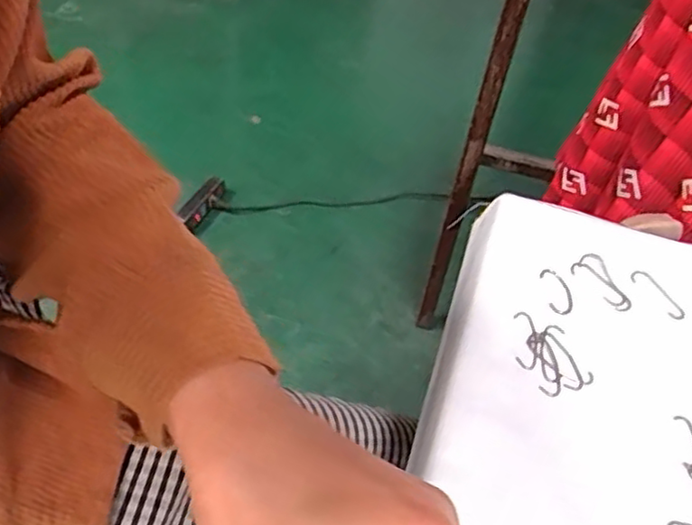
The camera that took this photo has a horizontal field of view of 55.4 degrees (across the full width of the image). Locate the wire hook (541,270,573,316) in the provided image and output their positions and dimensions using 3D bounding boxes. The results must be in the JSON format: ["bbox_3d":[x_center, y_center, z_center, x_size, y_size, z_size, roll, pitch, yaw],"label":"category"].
[{"bbox_3d":[0.135,0.019,0.419,0.017,0.004,0.035,4,48,-3],"label":"wire hook"}]

